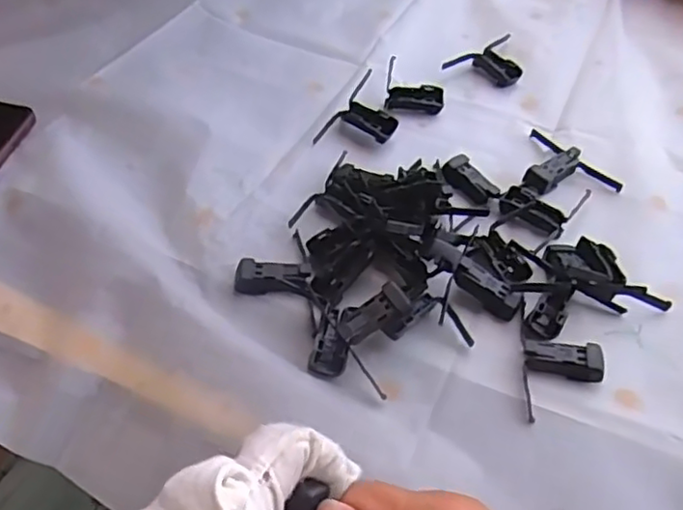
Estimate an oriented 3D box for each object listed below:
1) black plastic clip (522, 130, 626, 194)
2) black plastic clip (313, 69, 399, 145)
[{"bbox_3d":[0.163,-0.066,0.483,0.056,0.012,0.082,-32,59,-24],"label":"black plastic clip"},{"bbox_3d":[0.020,-0.112,0.514,0.051,0.014,0.082,26,55,18],"label":"black plastic clip"}]

